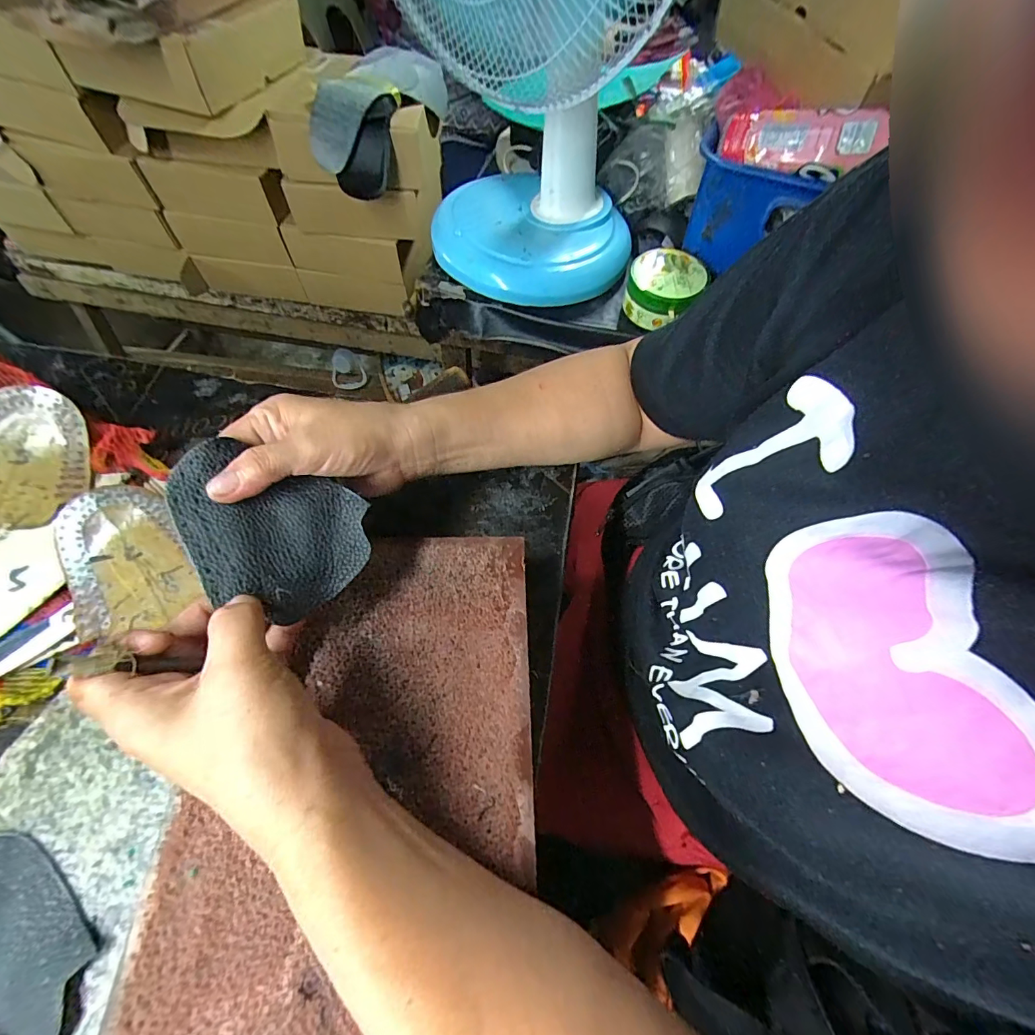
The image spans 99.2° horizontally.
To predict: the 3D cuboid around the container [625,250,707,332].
[{"bbox_3d":[0.195,-0.311,0.595,0.090,0.057,0.108,17,61,7],"label":"container"}]

